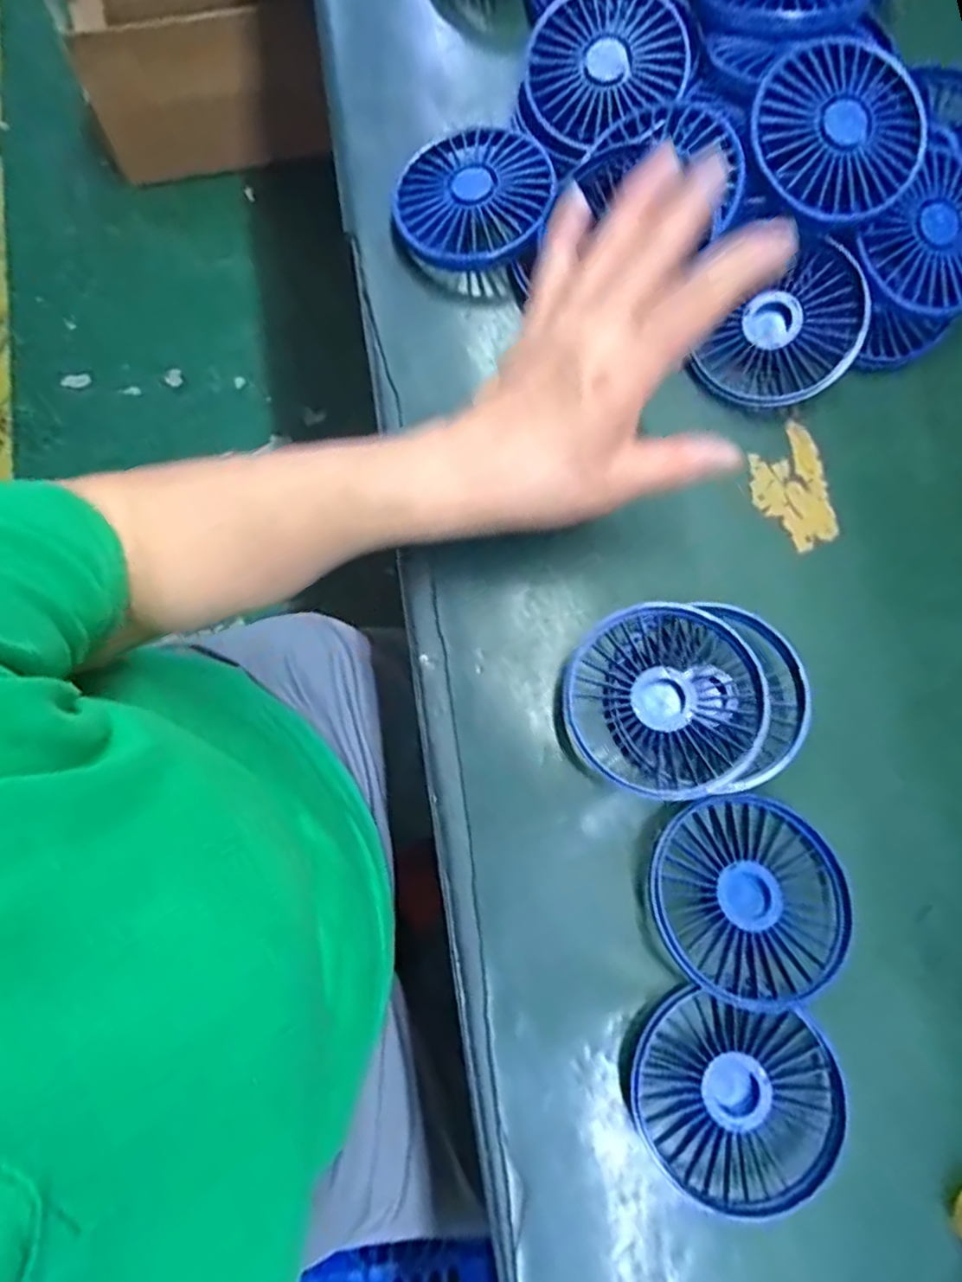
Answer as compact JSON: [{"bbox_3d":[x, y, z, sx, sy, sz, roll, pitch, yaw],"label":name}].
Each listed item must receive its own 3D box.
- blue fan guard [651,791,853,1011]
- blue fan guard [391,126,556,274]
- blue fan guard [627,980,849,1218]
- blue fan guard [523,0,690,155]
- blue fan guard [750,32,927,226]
[{"bbox_3d":[0.120,0.114,0.304,0.080,0.023,0.084,0,79,-1],"label":"blue fan guard"},{"bbox_3d":[-0.004,-0.237,0.364,0.082,0.010,0.079,-1,82,8],"label":"blue fan guard"},{"bbox_3d":[0.108,0.196,0.290,0.084,0.020,0.076,12,79,1],"label":"blue fan guard"},{"bbox_3d":[0.065,-0.309,0.366,0.092,0.013,0.092,0,88,9],"label":"blue fan guard"},{"bbox_3d":[0.175,-0.251,0.339,0.084,0.015,0.084,-1,93,-2],"label":"blue fan guard"}]

